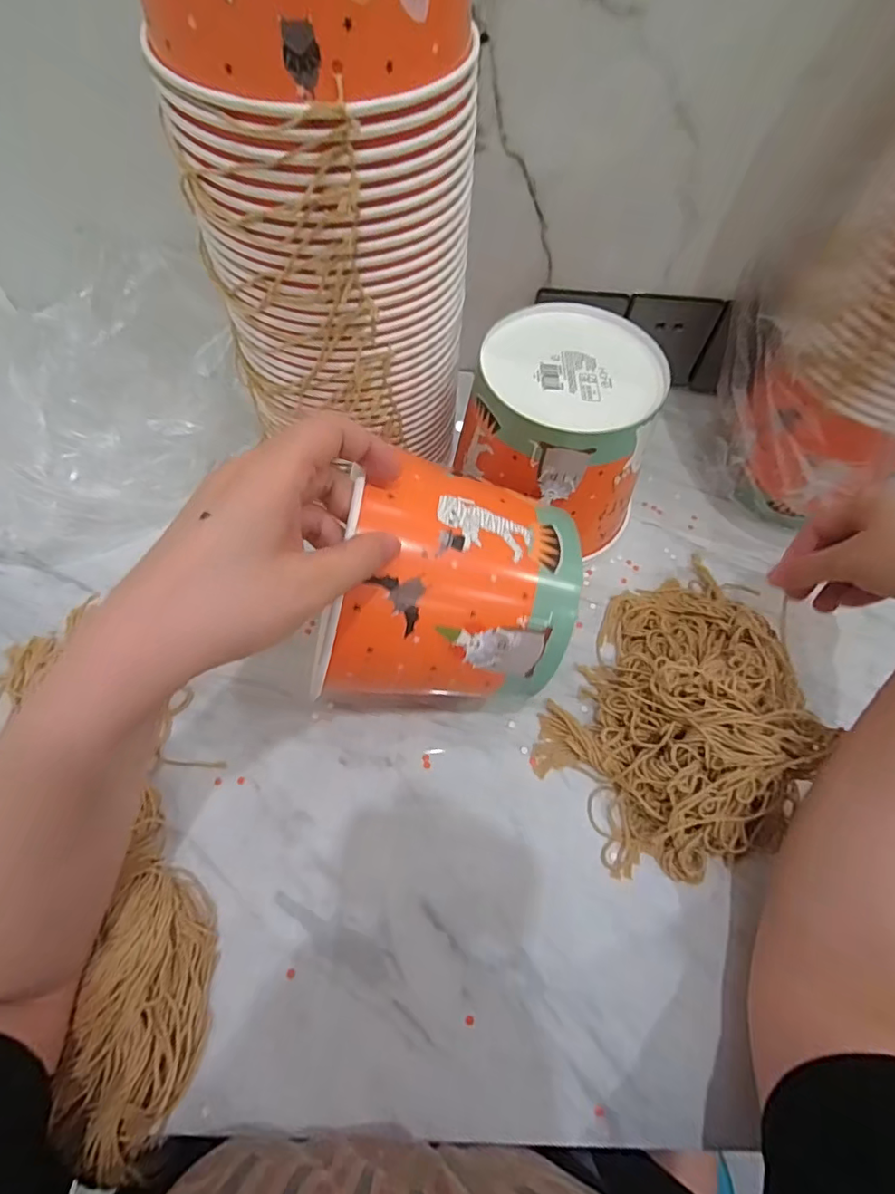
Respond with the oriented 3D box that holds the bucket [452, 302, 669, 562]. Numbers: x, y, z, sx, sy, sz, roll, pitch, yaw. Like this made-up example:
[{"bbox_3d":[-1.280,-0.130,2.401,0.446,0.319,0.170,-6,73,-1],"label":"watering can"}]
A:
[{"bbox_3d":[0.087,-0.120,0.434,0.137,0.140,0.134,1,62,-2],"label":"bucket"}]

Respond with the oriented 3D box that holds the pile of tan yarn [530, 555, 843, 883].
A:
[{"bbox_3d":[0.177,0.075,0.375,0.169,0.067,0.218,38,67,17],"label":"pile of tan yarn"}]

